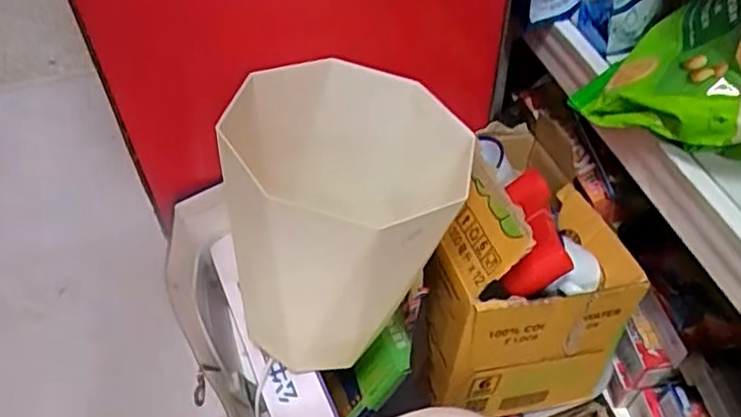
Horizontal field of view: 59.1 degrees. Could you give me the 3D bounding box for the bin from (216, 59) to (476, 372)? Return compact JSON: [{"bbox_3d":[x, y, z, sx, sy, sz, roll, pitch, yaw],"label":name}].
[{"bbox_3d":[-0.023,0.017,0.625,0.211,0.235,0.187,-6,50,-3],"label":"bin"}]

